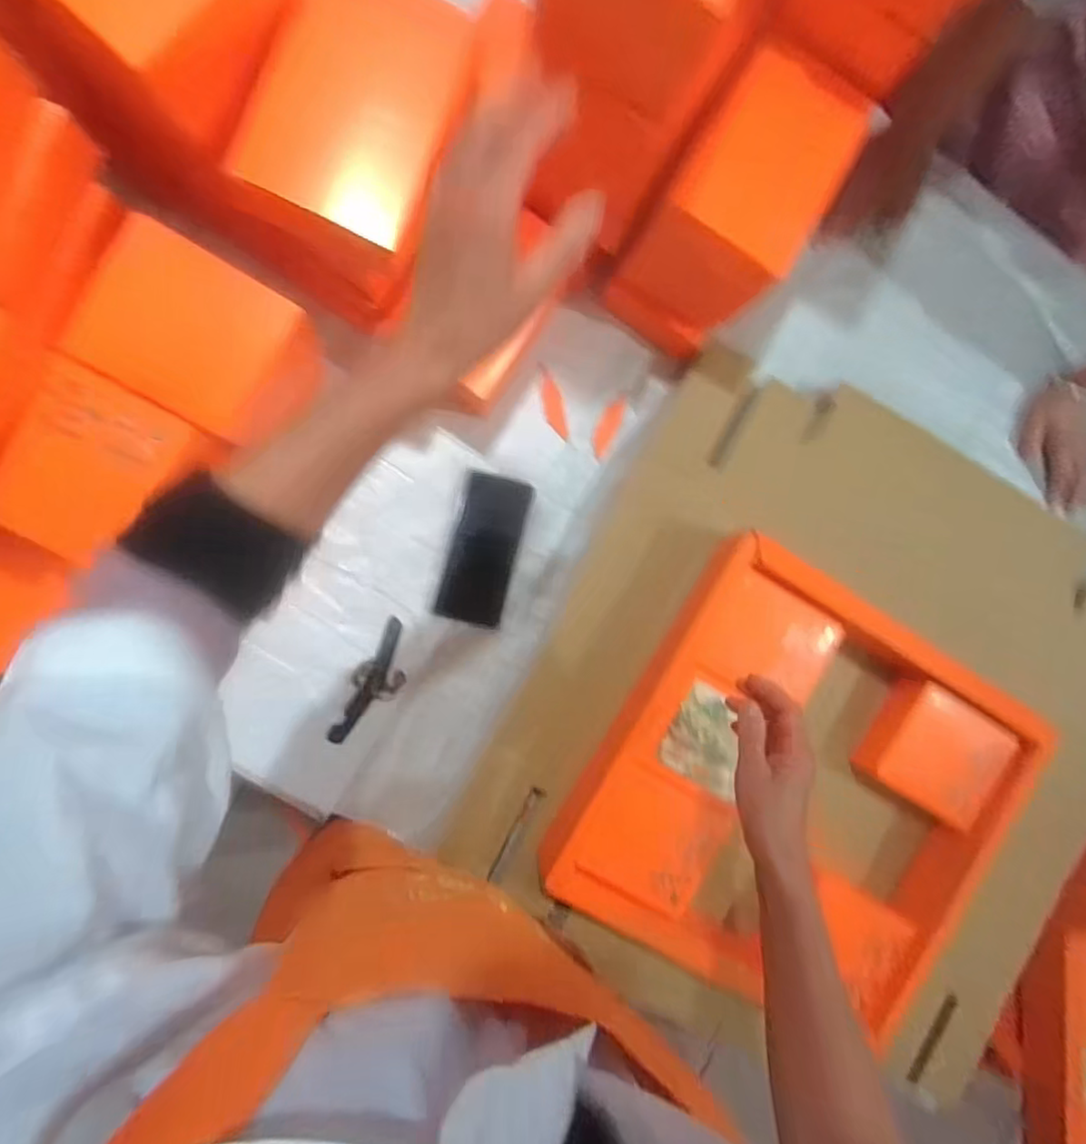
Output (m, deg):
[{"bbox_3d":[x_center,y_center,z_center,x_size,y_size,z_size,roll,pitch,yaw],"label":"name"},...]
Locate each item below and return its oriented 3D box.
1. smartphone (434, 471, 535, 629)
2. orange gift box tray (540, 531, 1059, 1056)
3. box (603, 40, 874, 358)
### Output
[{"bbox_3d":[-0.062,-0.024,0.667,0.072,0.007,0.158,15,89,-8],"label":"smartphone"},{"bbox_3d":[0.269,0.234,0.651,0.427,0.079,0.394,31,87,-8],"label":"orange gift box tray"},{"bbox_3d":[0.169,-0.335,0.590,0.124,0.194,0.177,34,87,-8],"label":"box"}]

